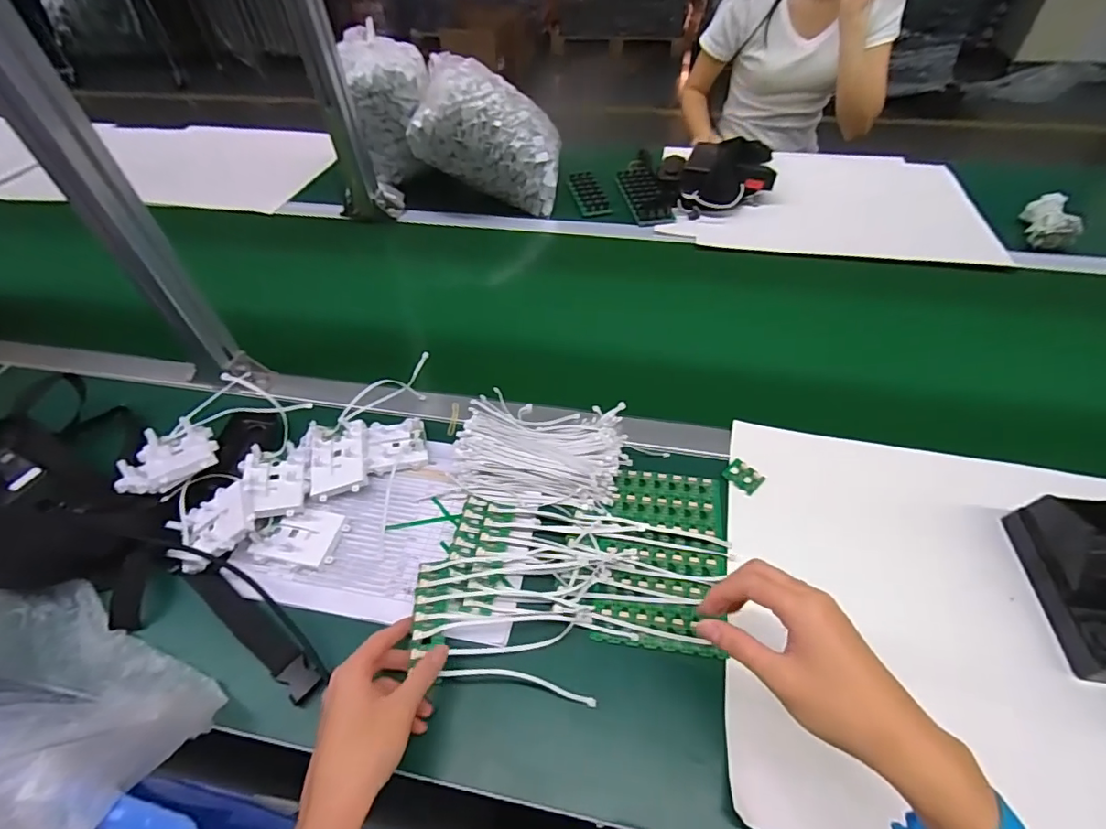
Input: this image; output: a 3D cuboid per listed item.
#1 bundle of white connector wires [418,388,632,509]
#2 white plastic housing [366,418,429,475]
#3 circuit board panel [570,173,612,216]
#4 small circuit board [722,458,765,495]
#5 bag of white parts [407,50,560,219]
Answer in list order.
[{"bbox_3d":[-0.016,0.036,0.590,0.185,0.042,0.146,8,51,9],"label":"bundle of white connector wires"},{"bbox_3d":[-0.177,0.035,0.587,0.063,0.018,0.063,-11,50,-7],"label":"white plastic housing"},{"bbox_3d":[0.068,-0.427,0.998,0.057,0.012,0.162,-13,52,-1],"label":"circuit board panel"},{"bbox_3d":[0.213,0.070,0.577,0.029,0.006,0.038,-42,57,-20],"label":"small circuit board"},{"bbox_3d":[-0.109,-0.517,0.960,0.283,0.176,0.150,23,32,-17],"label":"bag of white parts"}]

